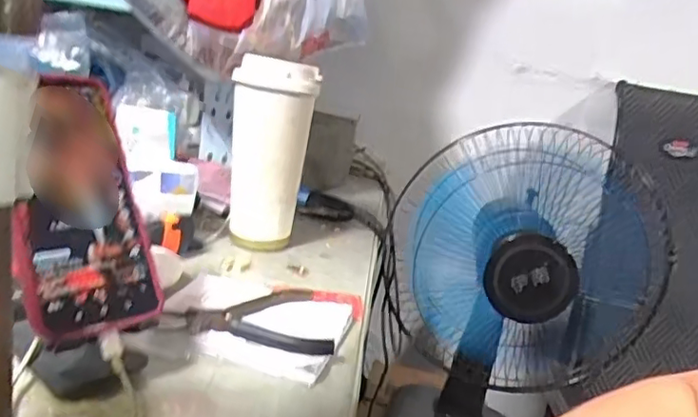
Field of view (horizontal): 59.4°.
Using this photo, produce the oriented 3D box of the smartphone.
[{"bbox_3d":[-0.172,-0.006,0.385,0.014,0.167,0.080,-25,-12,41],"label":"smartphone"}]

